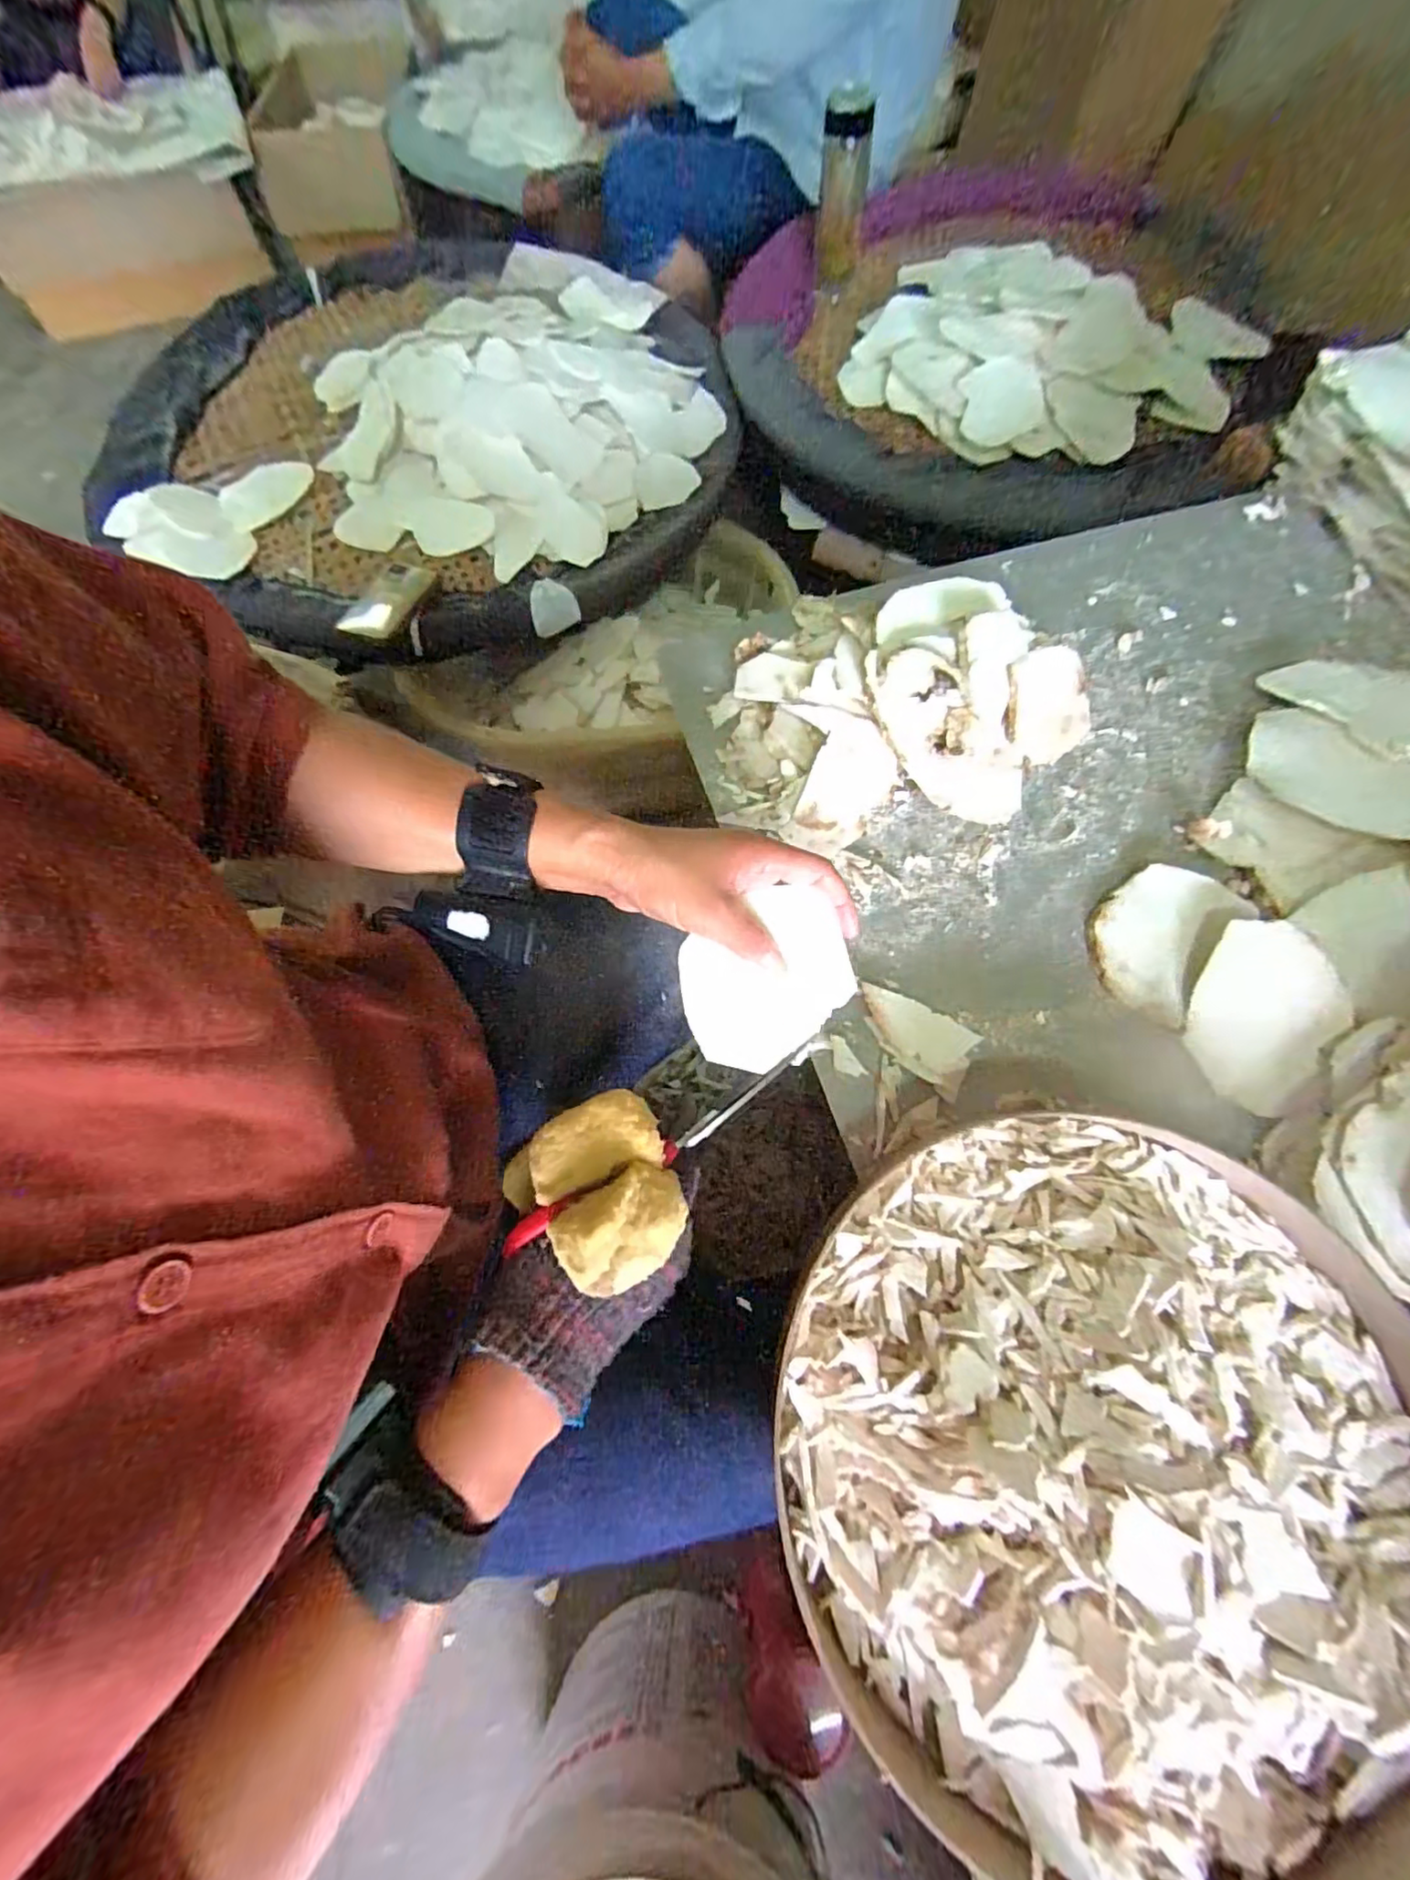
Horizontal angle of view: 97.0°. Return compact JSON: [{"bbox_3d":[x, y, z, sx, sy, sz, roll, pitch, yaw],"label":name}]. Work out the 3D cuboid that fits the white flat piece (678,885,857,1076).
[{"bbox_3d":[0.034,0.022,0.346,0.098,0.007,0.080,-33,88,-3],"label":"white flat piece"}]

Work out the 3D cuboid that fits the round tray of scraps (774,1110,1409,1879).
[{"bbox_3d":[0.192,0.240,0.291,0.295,0.052,0.296,0,67,1],"label":"round tray of scraps"}]

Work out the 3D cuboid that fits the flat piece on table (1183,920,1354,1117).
[{"bbox_3d":[0.328,0.045,0.367,0.071,0.008,0.103,29,89,20],"label":"flat piece on table"}]

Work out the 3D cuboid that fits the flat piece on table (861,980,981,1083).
[{"bbox_3d":[0.126,0.058,0.380,0.071,0.007,0.039,26,70,11],"label":"flat piece on table"}]

